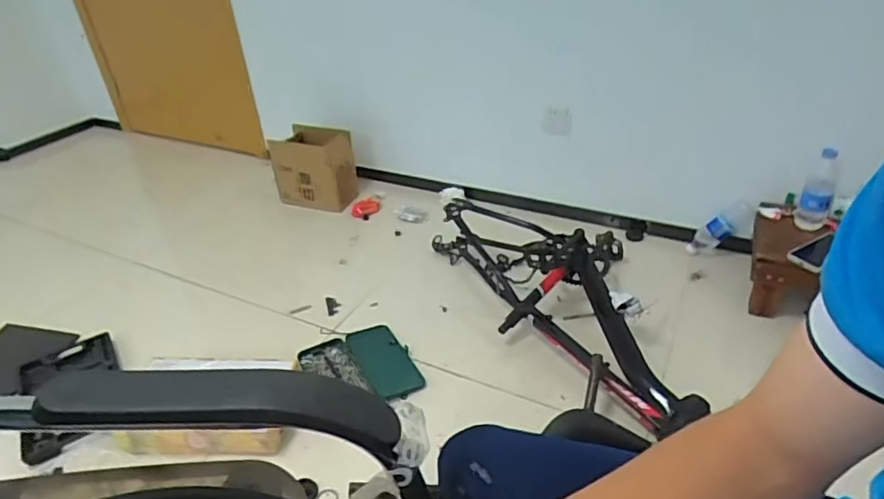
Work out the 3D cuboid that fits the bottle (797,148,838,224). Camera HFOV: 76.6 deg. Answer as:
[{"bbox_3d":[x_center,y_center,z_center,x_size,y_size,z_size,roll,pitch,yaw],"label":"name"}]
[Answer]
[{"bbox_3d":[0.951,-0.152,1.410,0.071,0.203,0.080,20,39,31],"label":"bottle"}]

